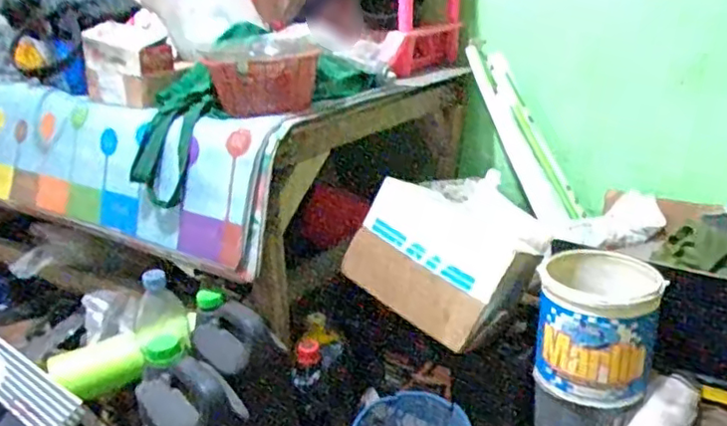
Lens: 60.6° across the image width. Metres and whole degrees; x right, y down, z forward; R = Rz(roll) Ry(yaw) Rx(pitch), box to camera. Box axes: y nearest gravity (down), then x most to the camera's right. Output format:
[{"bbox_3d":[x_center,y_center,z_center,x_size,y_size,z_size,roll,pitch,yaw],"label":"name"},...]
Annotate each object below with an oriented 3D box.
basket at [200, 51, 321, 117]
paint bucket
[{"bbox_3d":[-0.159,-0.211,1.012,0.166,0.086,0.147,-1,20,1],"label":"basket"},{"bbox_3d":[0.381,0.186,1.015,0.172,0.192,0.183,11,23,29],"label":"paint bucket"}]

